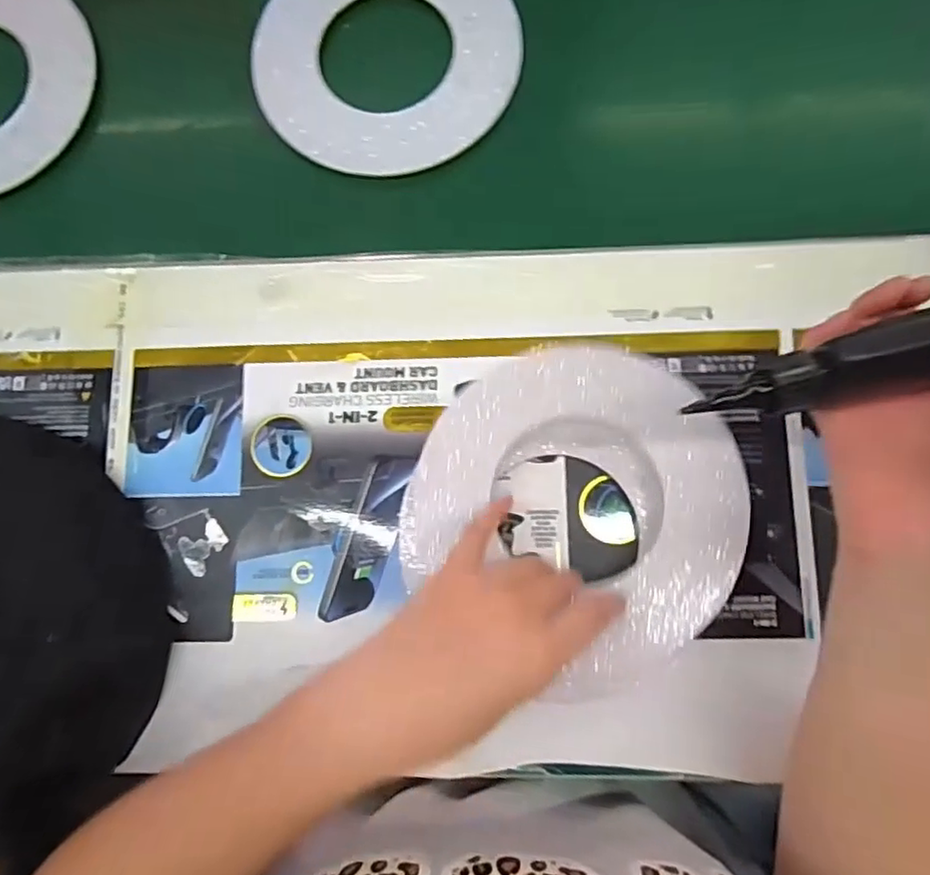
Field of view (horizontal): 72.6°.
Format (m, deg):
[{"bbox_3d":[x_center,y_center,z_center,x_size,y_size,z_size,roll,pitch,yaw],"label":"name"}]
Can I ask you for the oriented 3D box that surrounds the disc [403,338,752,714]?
[{"bbox_3d":[0.069,0.043,0.388,0.198,0.024,0.192,-1,81,3],"label":"disc"}]

